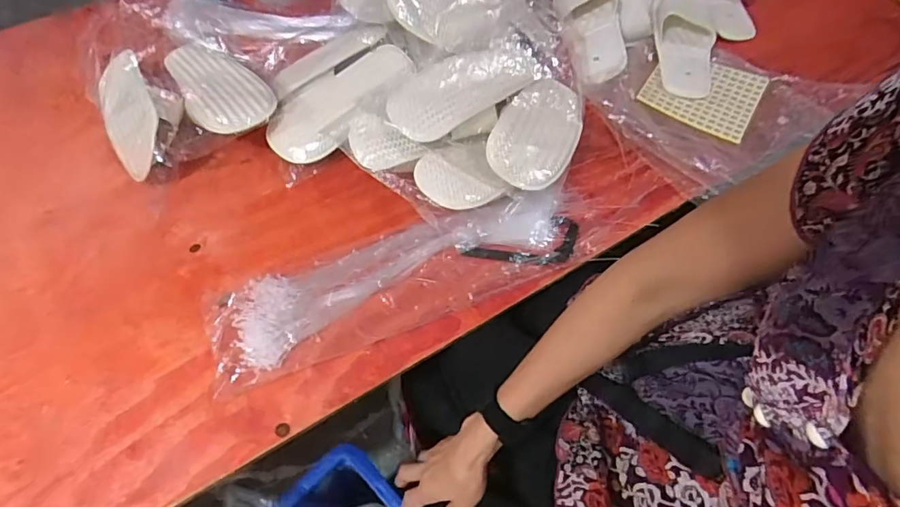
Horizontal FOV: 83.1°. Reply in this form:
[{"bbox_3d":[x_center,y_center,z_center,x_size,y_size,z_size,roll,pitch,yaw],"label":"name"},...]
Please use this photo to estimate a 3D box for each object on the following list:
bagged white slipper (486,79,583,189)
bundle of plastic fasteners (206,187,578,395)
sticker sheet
[{"bbox_3d":[0.114,-0.156,0.709,0.111,0.047,0.173,33,66,-5],"label":"bagged white slipper"},{"bbox_3d":[-0.063,0.025,0.636,0.461,0.039,0.138,-20,59,-13],"label":"bundle of plastic fasteners"},{"bbox_3d":[0.408,-0.263,0.821,0.165,0.015,0.155,30,67,12],"label":"sticker sheet"}]

